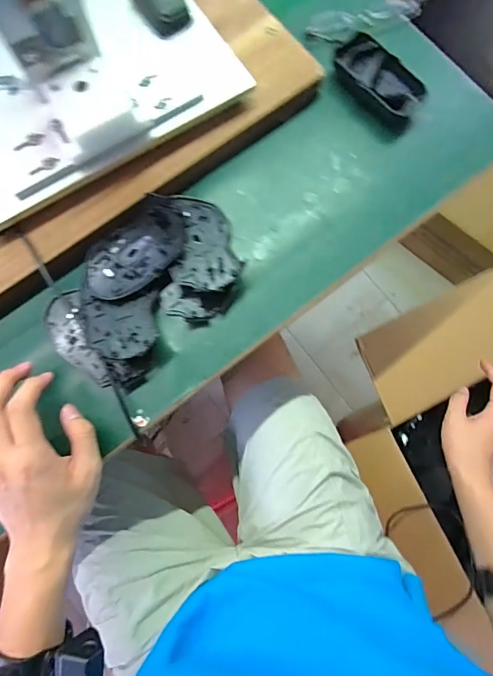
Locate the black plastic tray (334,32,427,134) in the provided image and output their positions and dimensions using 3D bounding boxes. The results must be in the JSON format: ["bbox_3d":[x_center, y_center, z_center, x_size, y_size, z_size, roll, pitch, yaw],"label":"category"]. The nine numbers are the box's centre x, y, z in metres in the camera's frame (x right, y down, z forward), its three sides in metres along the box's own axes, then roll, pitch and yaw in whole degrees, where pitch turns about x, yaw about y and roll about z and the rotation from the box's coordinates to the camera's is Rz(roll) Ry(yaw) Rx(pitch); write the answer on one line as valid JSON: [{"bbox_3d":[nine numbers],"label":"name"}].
[{"bbox_3d":[0.145,-0.283,0.441,0.060,0.031,0.112,-42,82,-8],"label":"black plastic tray"}]

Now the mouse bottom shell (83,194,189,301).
[{"bbox_3d":[-0.110,-0.086,0.389,0.114,0.017,0.068,-43,82,-8],"label":"mouse bottom shell"}]

